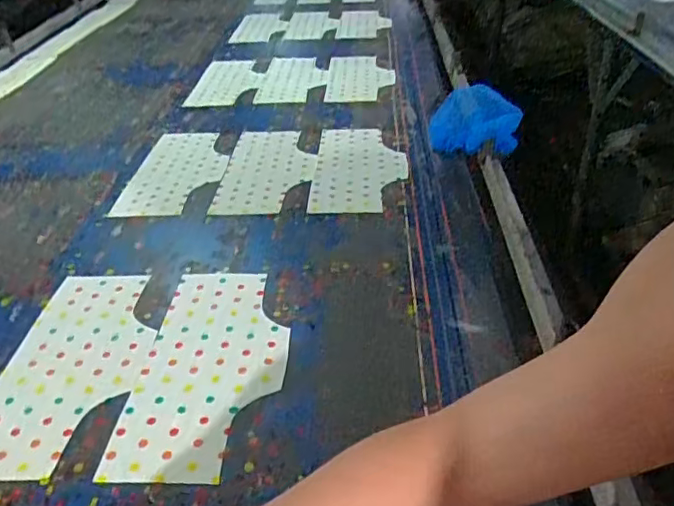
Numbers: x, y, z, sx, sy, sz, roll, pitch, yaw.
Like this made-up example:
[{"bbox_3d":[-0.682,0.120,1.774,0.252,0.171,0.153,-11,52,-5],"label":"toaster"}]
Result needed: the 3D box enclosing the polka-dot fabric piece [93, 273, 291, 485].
[{"bbox_3d":[-0.143,0.121,0.695,0.164,0.007,0.316,-3,33,4],"label":"polka-dot fabric piece"}]

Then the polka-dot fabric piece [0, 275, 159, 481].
[{"bbox_3d":[-0.310,0.125,0.708,0.163,0.007,0.318,-1,33,4],"label":"polka-dot fabric piece"}]

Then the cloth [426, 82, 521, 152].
[{"bbox_3d":[0.256,-0.249,1.101,0.166,0.087,0.121,2,37,12],"label":"cloth"}]

